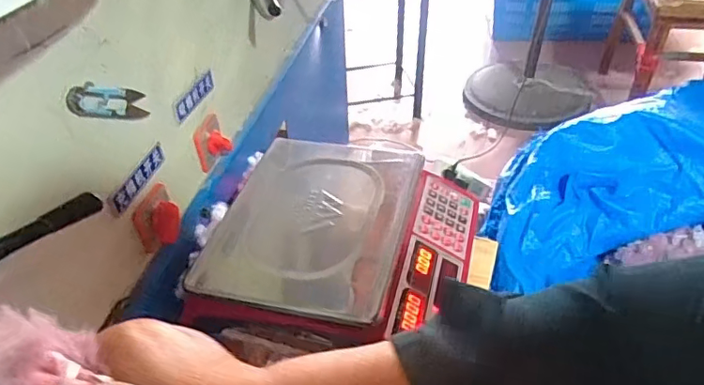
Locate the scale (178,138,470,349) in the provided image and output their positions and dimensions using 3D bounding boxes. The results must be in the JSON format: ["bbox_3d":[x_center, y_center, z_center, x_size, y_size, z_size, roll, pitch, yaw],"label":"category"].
[{"bbox_3d":[-0.009,0.076,0.716,0.320,0.140,0.295,8,41,13],"label":"scale"}]

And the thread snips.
[{"bbox_3d":[-0.233,-0.087,0.523,0.011,0.031,0.120,6,7,10],"label":"thread snips"}]

